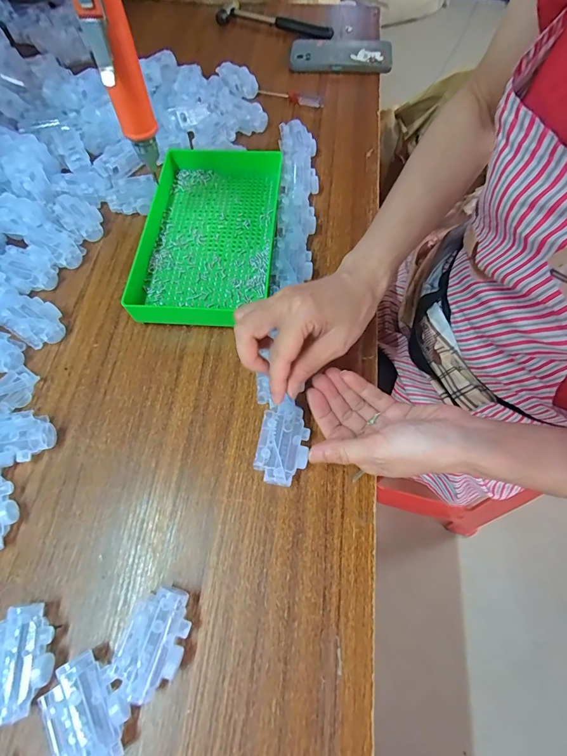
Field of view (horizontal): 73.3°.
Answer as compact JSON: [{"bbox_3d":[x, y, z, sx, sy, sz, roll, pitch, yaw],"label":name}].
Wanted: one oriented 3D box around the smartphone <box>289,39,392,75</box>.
[{"bbox_3d":[0.090,-0.513,0.605,0.158,0.012,0.082,0,73,4],"label":"smartphone"}]

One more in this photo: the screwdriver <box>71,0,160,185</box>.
[{"bbox_3d":[-0.134,-0.261,0.294,0.034,0.203,0.051,-19,66,-9],"label":"screwdriver"}]

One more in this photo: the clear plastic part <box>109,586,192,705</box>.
[{"bbox_3d":[-0.095,0.191,0.280,0.047,0.027,0.068,15,65,7],"label":"clear plastic part"}]

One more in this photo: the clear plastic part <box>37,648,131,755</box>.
[{"bbox_3d":[-0.134,0.229,0.262,0.045,0.025,0.067,-26,67,-12],"label":"clear plastic part"}]

